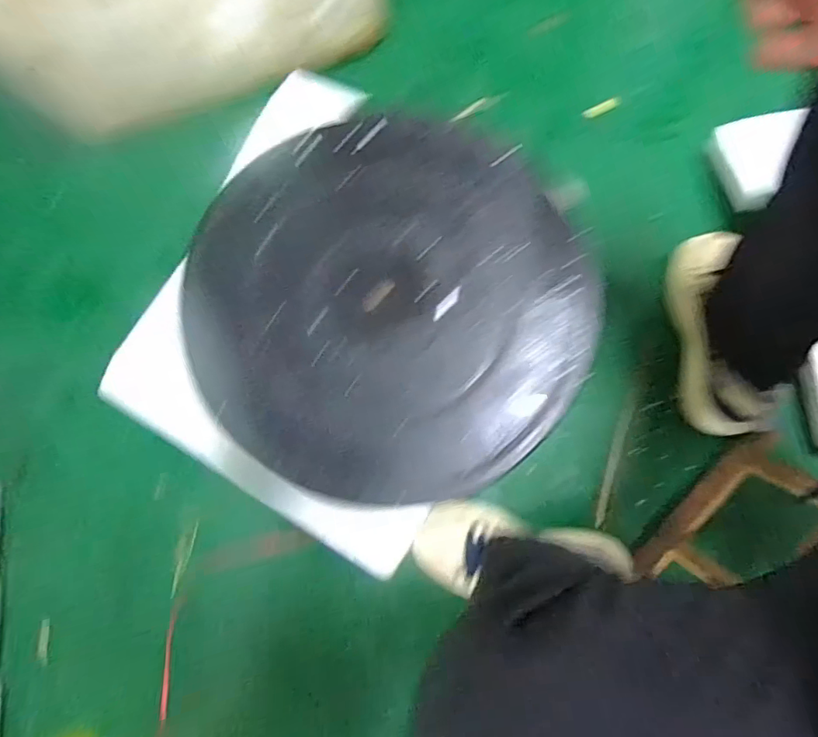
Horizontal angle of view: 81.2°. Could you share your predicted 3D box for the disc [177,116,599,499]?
[{"bbox_3d":[-0.022,-0.066,0.446,0.347,0.018,0.370,0,79,1],"label":"disc"}]

